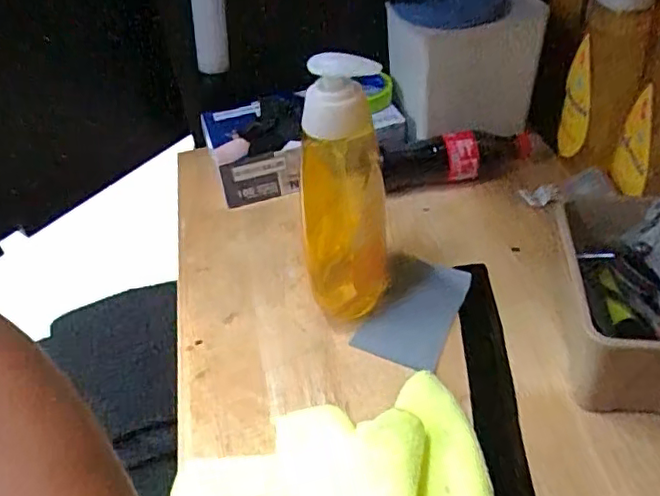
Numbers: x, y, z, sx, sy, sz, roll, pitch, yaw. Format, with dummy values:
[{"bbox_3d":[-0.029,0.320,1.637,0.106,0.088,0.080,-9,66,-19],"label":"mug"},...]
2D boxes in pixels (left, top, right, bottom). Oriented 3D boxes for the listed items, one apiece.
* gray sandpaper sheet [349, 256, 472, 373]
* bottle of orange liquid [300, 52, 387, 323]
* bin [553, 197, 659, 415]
[{"bbox_3d":[0.077,0.056,0.550,0.078,0.006,0.119,9,46,24],"label":"gray sandpaper sheet"},{"bbox_3d":[0.010,-0.036,0.485,0.071,0.230,0.053,-10,42,-5],"label":"bottle of orange liquid"},{"bbox_3d":[0.245,0.041,0.469,0.096,0.092,0.163,5,43,12],"label":"bin"}]

